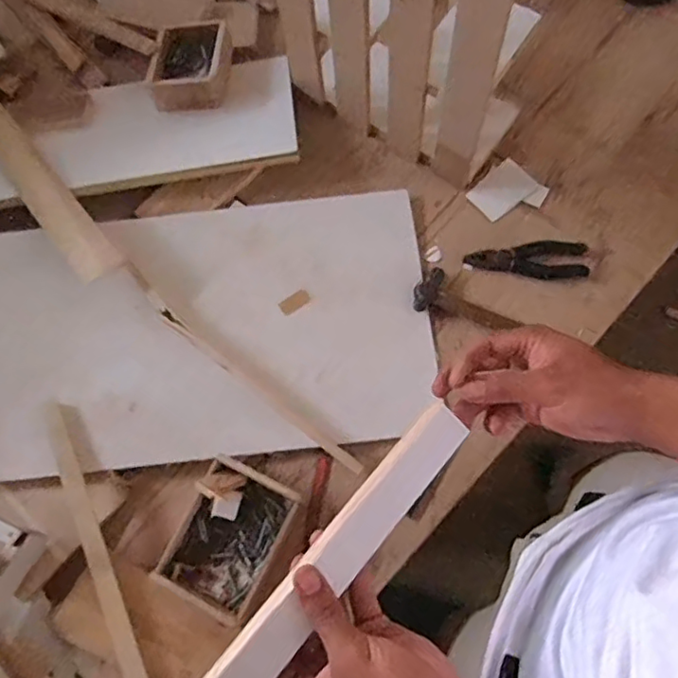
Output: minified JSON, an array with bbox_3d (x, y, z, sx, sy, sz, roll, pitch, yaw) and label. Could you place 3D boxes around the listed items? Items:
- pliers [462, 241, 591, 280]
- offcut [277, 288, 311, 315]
[{"bbox_3d":[0.233,-0.098,0.733,0.148,0.012,0.049,0,70,3],"label":"pliers"},{"bbox_3d":[-0.055,-0.046,0.729,0.039,0.004,0.018,-32,72,-9],"label":"offcut"}]

